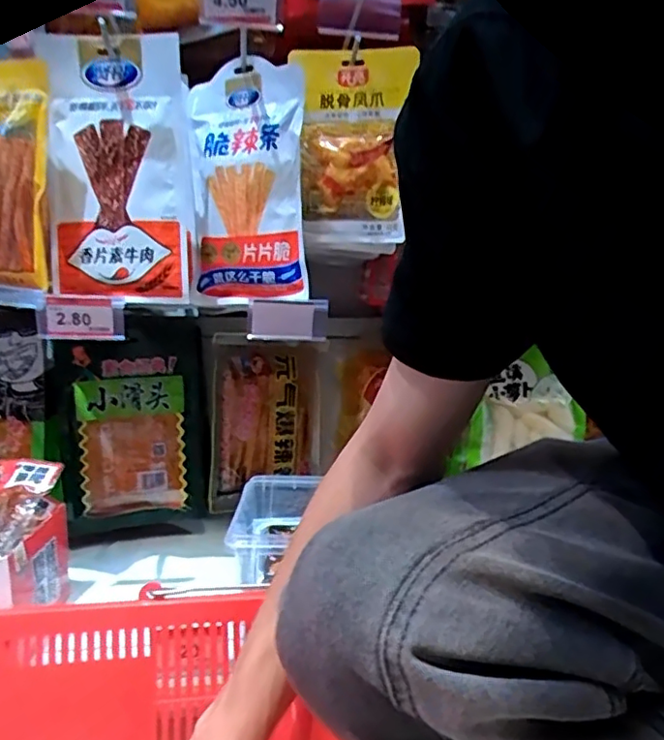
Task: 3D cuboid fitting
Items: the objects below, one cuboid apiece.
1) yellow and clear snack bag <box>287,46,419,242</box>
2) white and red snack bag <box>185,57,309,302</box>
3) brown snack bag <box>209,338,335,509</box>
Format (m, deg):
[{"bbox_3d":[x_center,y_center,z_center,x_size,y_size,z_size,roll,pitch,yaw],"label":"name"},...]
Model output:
[{"bbox_3d":[0.022,-0.243,0.636,0.114,0.188,0.030,1,6,7],"label":"yellow and clear snack bag"},{"bbox_3d":[-0.091,-0.206,0.648,0.127,0.256,0.032,2,2,18],"label":"white and red snack bag"},{"bbox_3d":[-0.096,0.075,0.904,0.186,0.240,0.040,-2,7,-18],"label":"brown snack bag"}]

